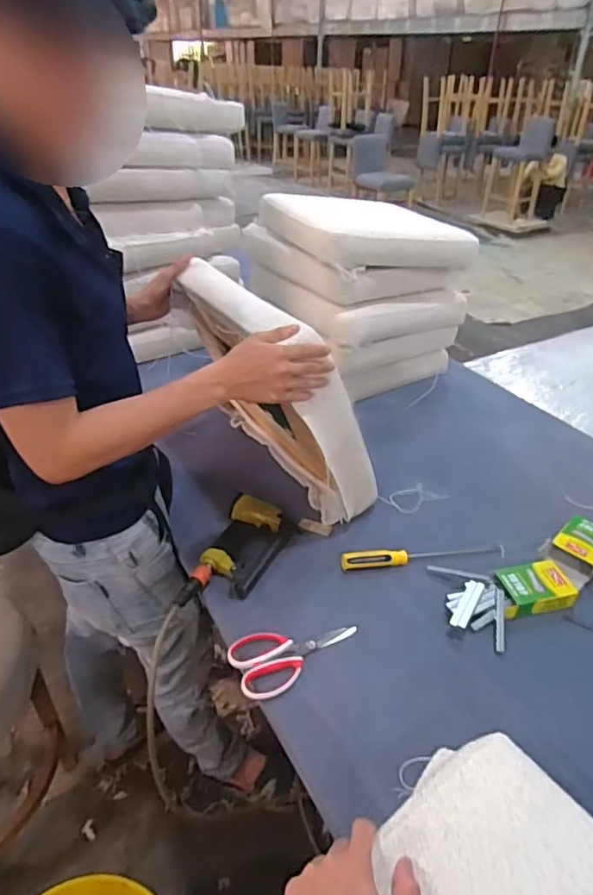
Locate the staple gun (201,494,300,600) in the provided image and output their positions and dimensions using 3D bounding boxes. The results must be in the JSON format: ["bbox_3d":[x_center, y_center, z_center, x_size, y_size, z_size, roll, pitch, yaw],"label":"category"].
[{"bbox_3d":[-0.091,0.171,0.978,0.115,0.041,0.194,15,36,18],"label":"staple gun"}]

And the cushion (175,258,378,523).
[{"bbox_3d":[-0.050,-0.114,1.063,0.096,0.404,0.432,-36,45,-17],"label":"cushion"}]

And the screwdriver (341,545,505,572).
[{"bbox_3d":[0.228,0.186,0.990,0.301,0.030,0.027,-5,35,-10],"label":"screwdriver"}]

